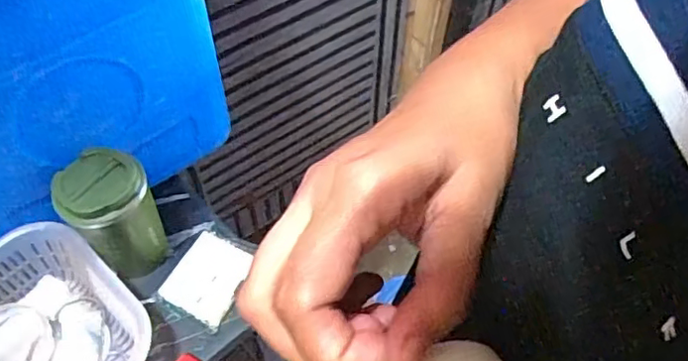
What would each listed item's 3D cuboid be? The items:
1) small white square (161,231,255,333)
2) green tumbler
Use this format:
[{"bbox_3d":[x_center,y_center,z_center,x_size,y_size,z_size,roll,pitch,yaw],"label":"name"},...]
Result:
[{"bbox_3d":[-0.142,0.102,0.637,0.073,0.010,0.091,24,58,14],"label":"small white square"},{"bbox_3d":[-0.233,0.041,0.616,0.081,0.140,0.082,1,55,-1],"label":"green tumbler"}]

